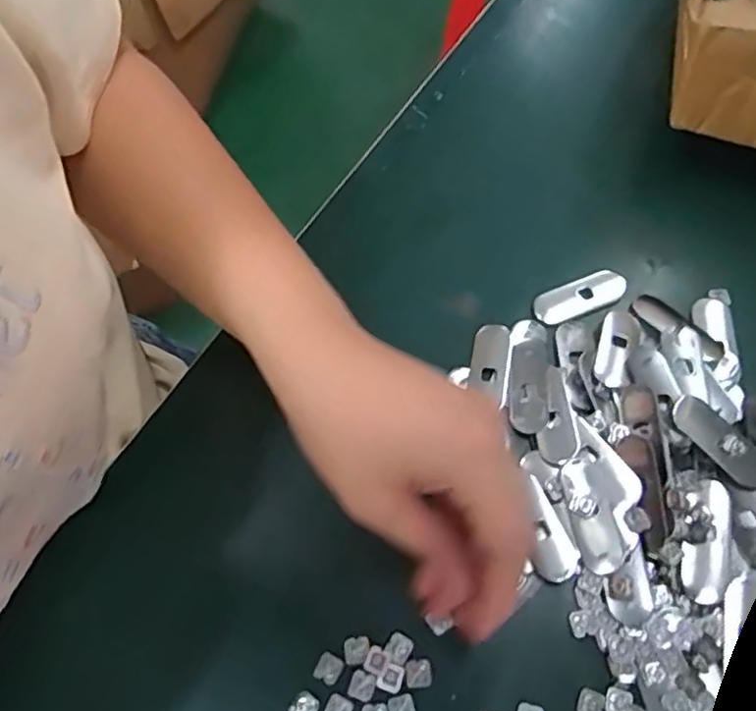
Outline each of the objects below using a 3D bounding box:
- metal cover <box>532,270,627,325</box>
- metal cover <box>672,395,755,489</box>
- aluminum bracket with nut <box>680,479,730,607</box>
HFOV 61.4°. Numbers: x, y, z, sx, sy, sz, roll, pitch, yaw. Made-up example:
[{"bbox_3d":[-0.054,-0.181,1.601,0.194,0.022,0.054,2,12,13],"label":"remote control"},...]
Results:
[{"bbox_3d":[0.107,-0.032,0.338,0.051,0.004,0.019,-21,66,-8],"label":"metal cover"},{"bbox_3d":[0.156,0.038,0.289,0.019,0.004,0.048,-41,70,-16],"label":"metal cover"},{"bbox_3d":[0.140,0.078,0.271,0.017,0.004,0.050,13,66,8],"label":"aluminum bracket with nut"}]

